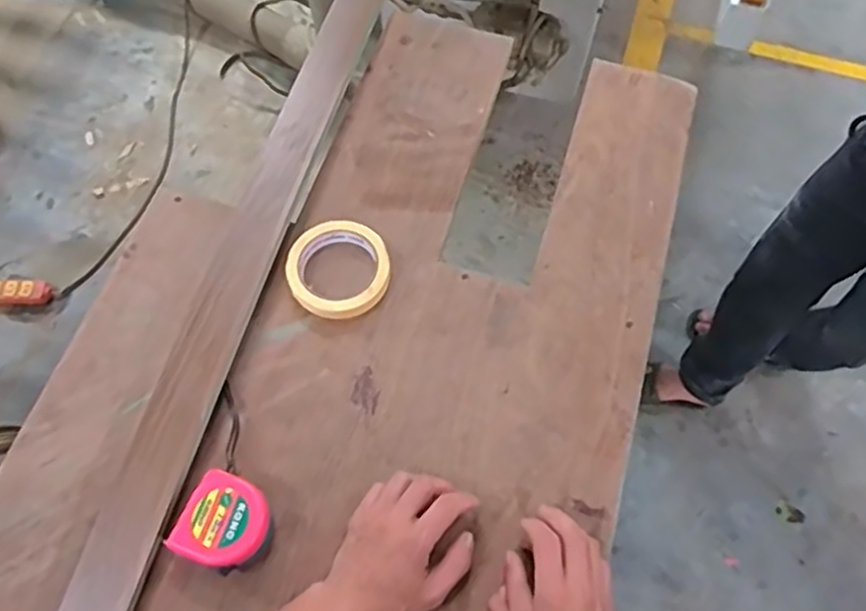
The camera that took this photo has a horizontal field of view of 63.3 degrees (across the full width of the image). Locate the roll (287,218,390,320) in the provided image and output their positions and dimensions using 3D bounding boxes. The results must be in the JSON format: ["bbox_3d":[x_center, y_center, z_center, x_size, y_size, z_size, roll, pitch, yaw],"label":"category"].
[{"bbox_3d":[-0.097,-0.038,0.720,0.100,0.021,0.105,0,66,0],"label":"roll"}]

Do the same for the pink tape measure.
[{"bbox_3d":[-0.176,0.187,0.604,0.071,0.037,0.073,21,68,9],"label":"pink tape measure"}]

